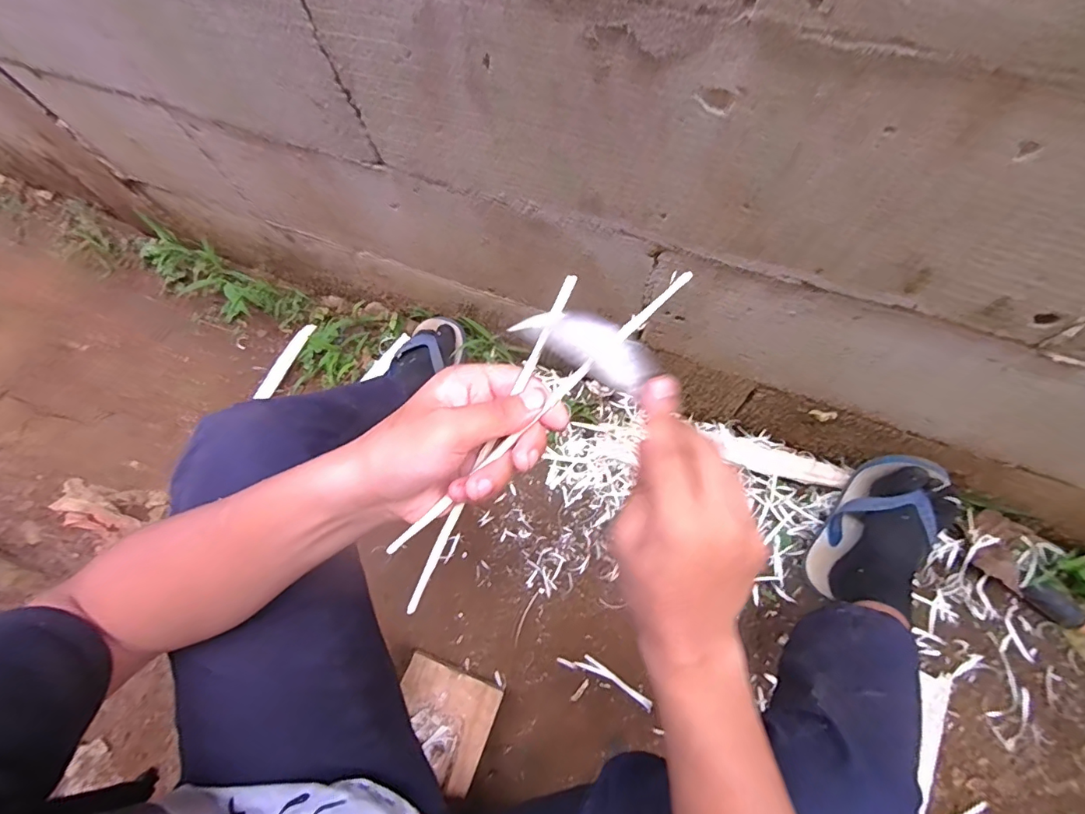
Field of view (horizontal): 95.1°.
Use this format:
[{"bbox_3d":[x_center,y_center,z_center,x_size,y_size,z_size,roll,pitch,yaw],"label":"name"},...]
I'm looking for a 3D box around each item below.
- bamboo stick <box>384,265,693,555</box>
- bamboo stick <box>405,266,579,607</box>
[{"bbox_3d":[-0.004,0.006,0.280,0.228,0.005,0.006,-43,76,5],"label":"bamboo stick"},{"bbox_3d":[-0.033,0.027,0.293,0.008,0.004,0.224,29,98,10],"label":"bamboo stick"}]

